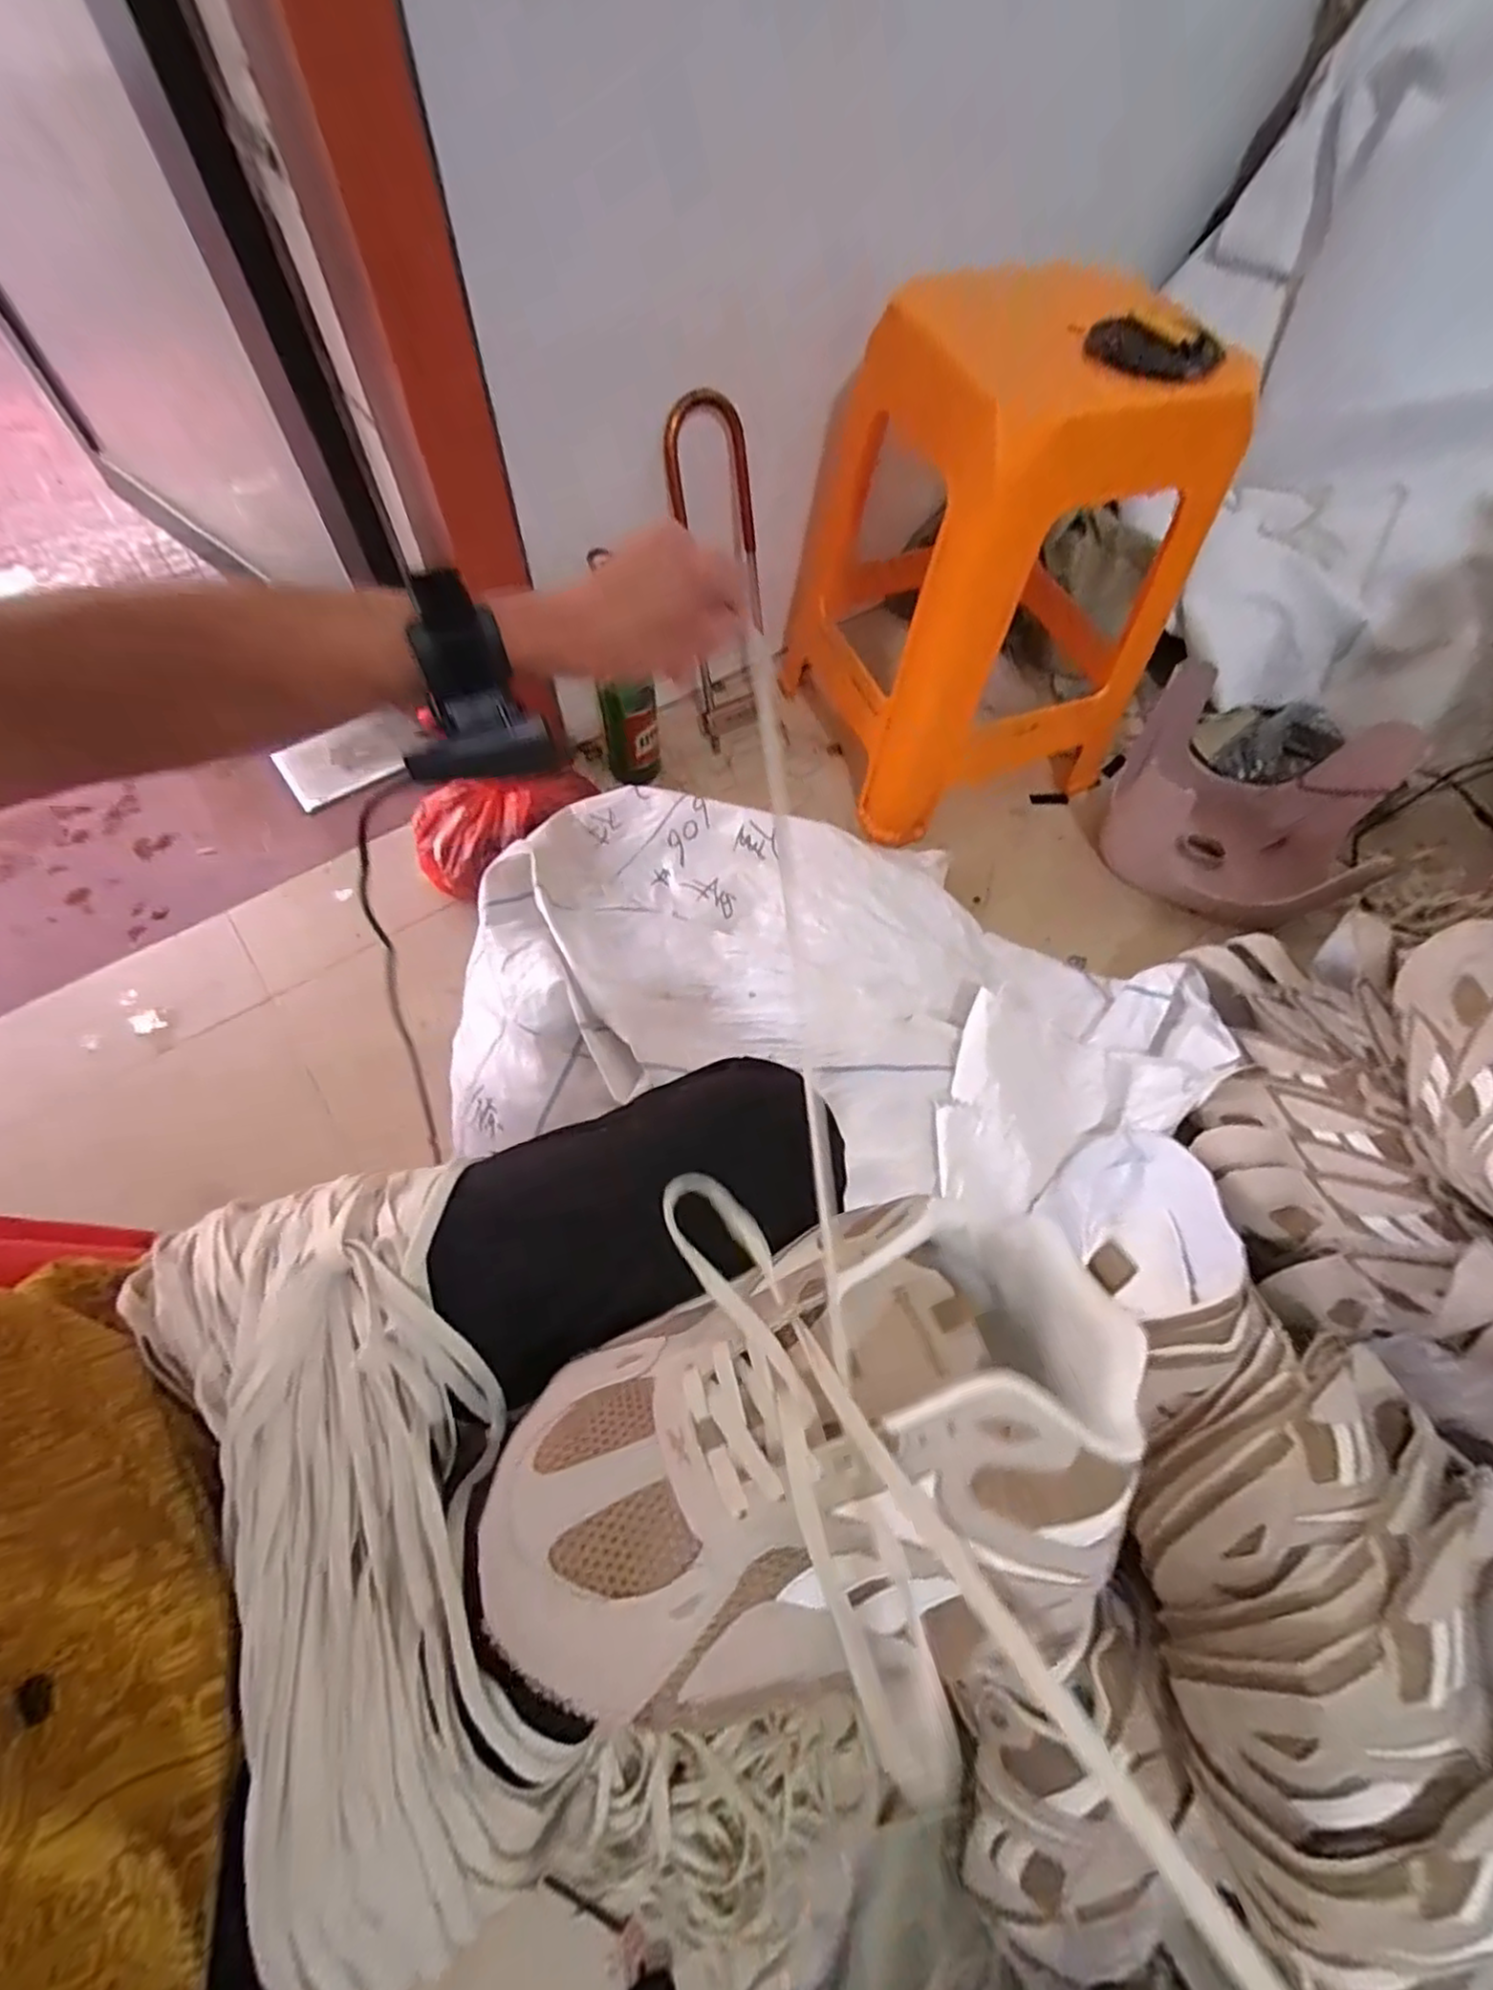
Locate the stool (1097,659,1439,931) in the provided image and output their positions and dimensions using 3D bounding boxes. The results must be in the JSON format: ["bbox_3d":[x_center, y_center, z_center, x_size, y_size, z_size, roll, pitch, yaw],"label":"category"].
[{"bbox_3d":[0.634,-0.237,0.921,0.299,0.190,0.240,28,64,11],"label":"stool"}]

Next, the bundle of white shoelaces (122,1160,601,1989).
[{"bbox_3d":[-0.160,0.220,0.303,0.128,0.065,0.303,-24,66,-15],"label":"bundle of white shoelaces"}]

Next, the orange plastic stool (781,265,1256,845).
[{"bbox_3d":[0.271,-0.536,0.880,0.337,0.457,0.418,-20,65,-13],"label":"orange plastic stool"}]

